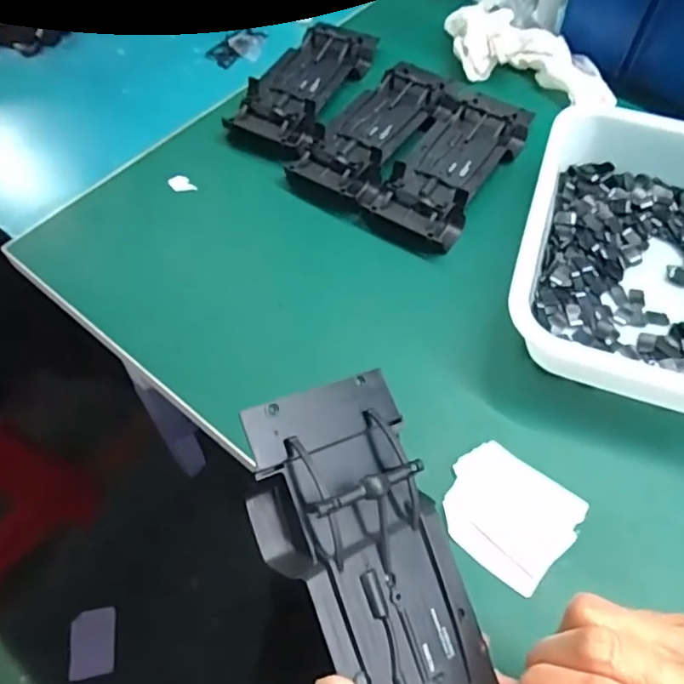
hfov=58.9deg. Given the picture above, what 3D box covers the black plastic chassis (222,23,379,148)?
[{"bbox_3d":[-0.032,-0.249,0.573,0.083,0.027,0.176,17,59,8],"label":"black plastic chassis"}]

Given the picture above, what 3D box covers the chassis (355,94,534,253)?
[{"bbox_3d":[0.094,-0.163,0.523,0.088,0.023,0.185,30,62,15],"label":"chassis"}]

